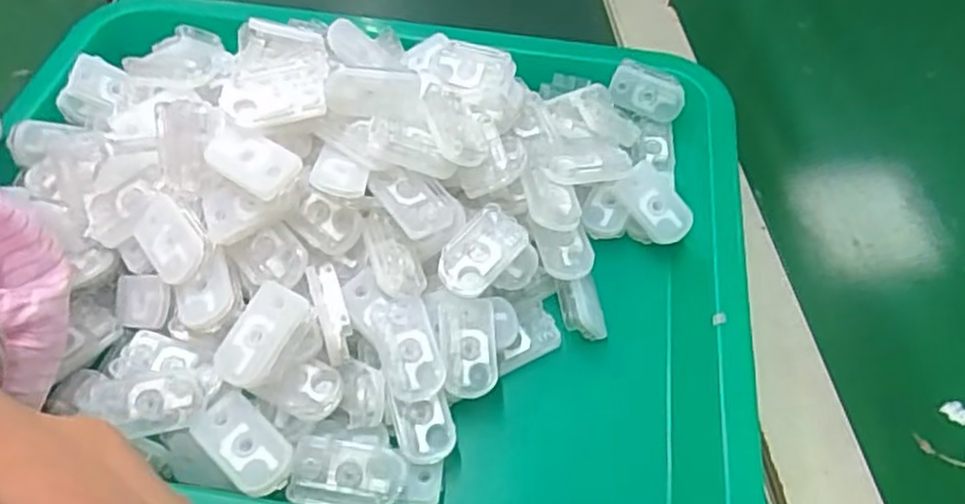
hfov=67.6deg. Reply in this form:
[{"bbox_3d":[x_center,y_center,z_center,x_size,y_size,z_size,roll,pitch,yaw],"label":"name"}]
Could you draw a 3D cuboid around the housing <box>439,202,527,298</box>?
[{"bbox_3d":[-0.001,0.001,0.280,0.021,0.016,0.035,35,59,22],"label":"housing"}]

